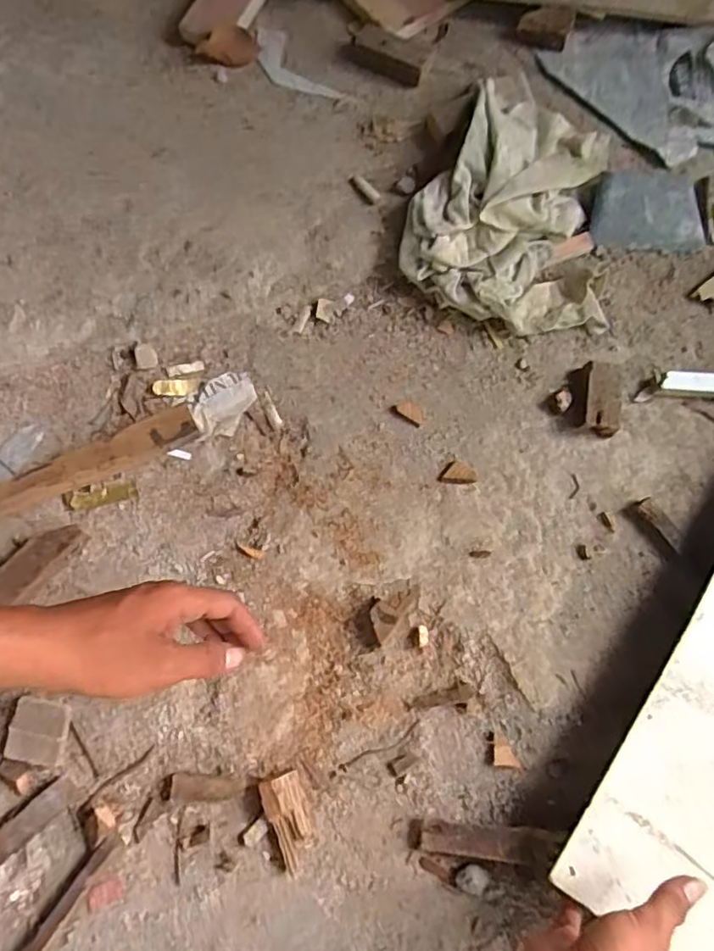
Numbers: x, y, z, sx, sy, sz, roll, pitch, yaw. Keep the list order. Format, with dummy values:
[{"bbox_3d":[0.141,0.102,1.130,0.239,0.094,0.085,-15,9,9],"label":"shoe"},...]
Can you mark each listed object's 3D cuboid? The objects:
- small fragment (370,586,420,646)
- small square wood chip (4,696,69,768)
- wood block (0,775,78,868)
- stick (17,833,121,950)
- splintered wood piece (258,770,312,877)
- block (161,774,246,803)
[{"bbox_3d":[0.030,0.111,0.520,0.027,0.014,0.053,41,78,9],"label":"small fragment"},{"bbox_3d":[-0.251,0.202,0.497,0.045,0.011,0.047,10,75,2],"label":"small square wood chip"},{"bbox_3d":[-0.265,0.276,0.474,0.115,0.014,0.026,-42,79,-11],"label":"wood block"},{"bbox_3d":[-0.219,0.318,0.466,0.015,0.014,0.118,35,77,8],"label":"stick"},{"bbox_3d":[-0.051,0.265,0.482,0.030,0.017,0.067,-20,76,-6],"label":"splintered wood piece"},{"bbox_3d":[-0.121,0.245,0.491,0.064,0.009,0.019,1,75,0],"label":"block"}]

